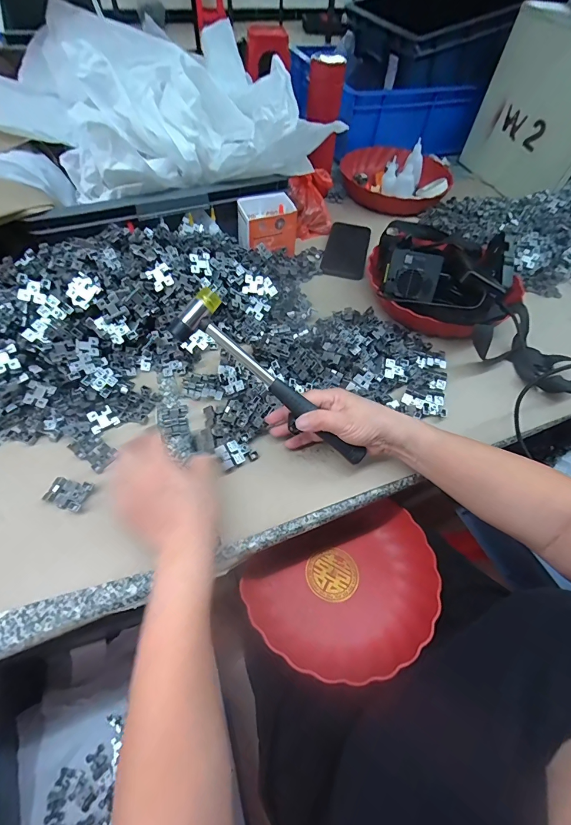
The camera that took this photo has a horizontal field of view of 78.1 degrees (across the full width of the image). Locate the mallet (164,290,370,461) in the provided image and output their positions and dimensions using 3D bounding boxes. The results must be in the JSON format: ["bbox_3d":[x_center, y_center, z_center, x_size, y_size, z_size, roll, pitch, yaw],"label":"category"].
[{"bbox_3d":[-0.010,-0.027,0.380,0.248,0.024,0.052,42,62,-7],"label":"mallet"}]

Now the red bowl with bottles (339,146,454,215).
[{"bbox_3d":[0.243,-0.528,0.788,0.223,0.077,0.223,2,57,-3],"label":"red bowl with bottles"}]

